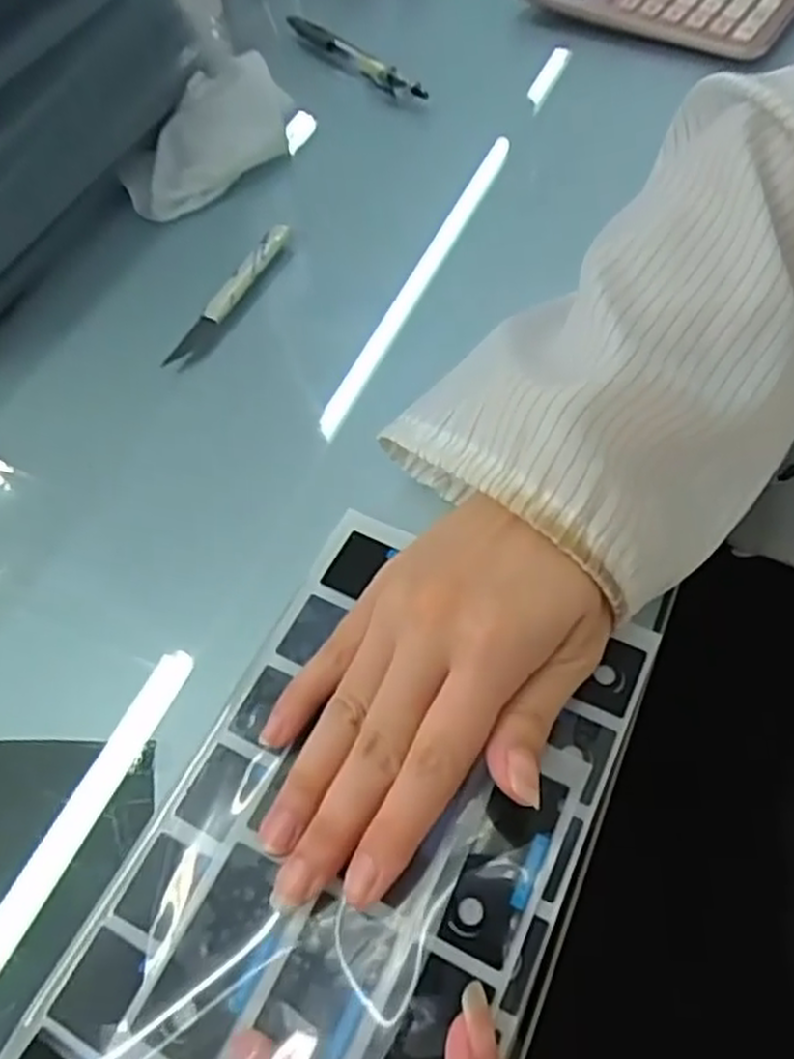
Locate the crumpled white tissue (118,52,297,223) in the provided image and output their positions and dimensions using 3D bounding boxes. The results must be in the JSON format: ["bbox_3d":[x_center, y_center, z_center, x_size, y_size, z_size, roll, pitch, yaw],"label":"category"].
[{"bbox_3d":[-0.114,-0.237,0.462,0.066,0.026,0.124,34,67,22],"label":"crumpled white tissue"}]

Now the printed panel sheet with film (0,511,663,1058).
[{"bbox_3d":[-0.016,0.105,0.253,0.137,0.008,0.228,20,62,17],"label":"printed panel sheet with film"}]

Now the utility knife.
[{"bbox_3d":[-0.087,-0.123,0.402,0.013,0.010,0.107,21,63,16],"label":"utility knife"}]

